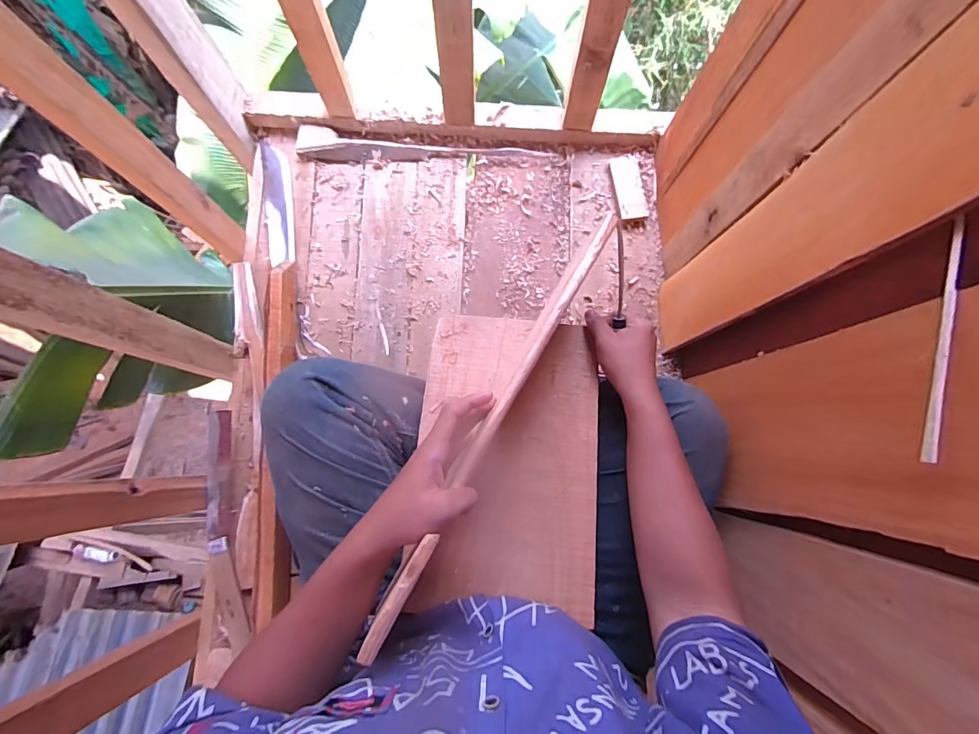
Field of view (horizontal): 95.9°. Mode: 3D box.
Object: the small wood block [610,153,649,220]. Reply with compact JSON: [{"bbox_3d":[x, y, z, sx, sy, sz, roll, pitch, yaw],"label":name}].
[{"bbox_3d":[0.244,-0.315,0.770,0.051,0.018,0.123,-6,79,-1],"label":"small wood block"}]

